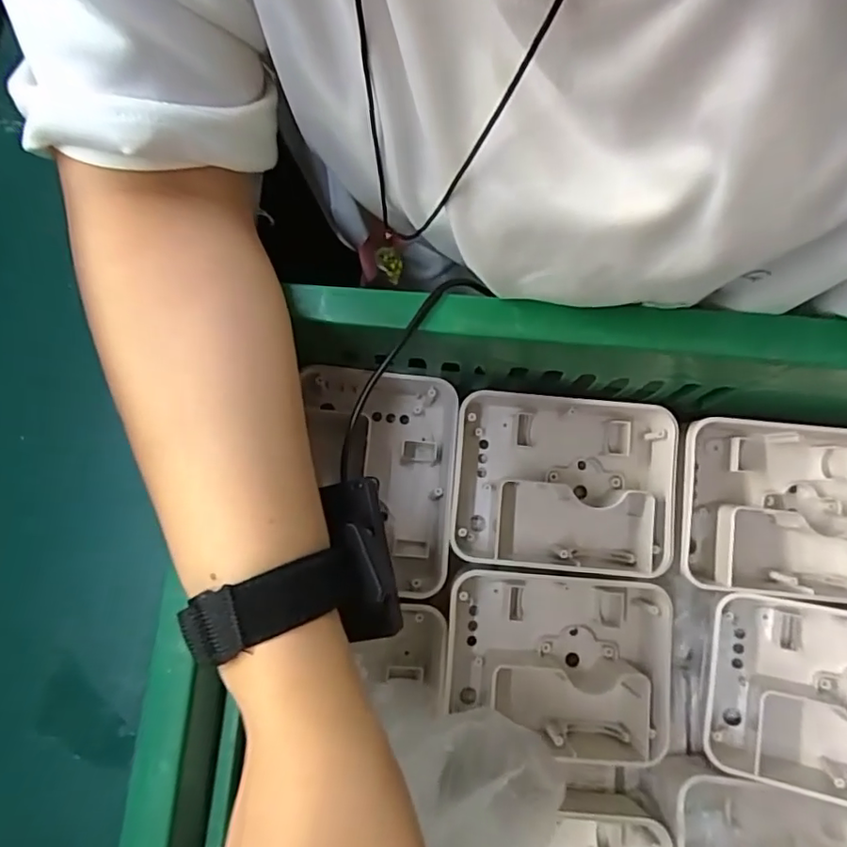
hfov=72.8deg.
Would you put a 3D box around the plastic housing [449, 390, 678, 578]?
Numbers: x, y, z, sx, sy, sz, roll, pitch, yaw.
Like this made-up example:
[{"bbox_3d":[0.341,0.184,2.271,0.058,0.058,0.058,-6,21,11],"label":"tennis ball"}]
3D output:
[{"bbox_3d":[0.083,0.036,0.349,0.128,0.043,0.101,5,79,1],"label":"plastic housing"}]

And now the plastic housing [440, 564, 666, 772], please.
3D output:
[{"bbox_3d":[0.077,0.142,0.342,0.124,0.034,0.099,4,79,1],"label":"plastic housing"}]

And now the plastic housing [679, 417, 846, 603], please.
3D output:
[{"bbox_3d":[0.216,0.049,0.346,0.129,0.034,0.105,6,79,1],"label":"plastic housing"}]

